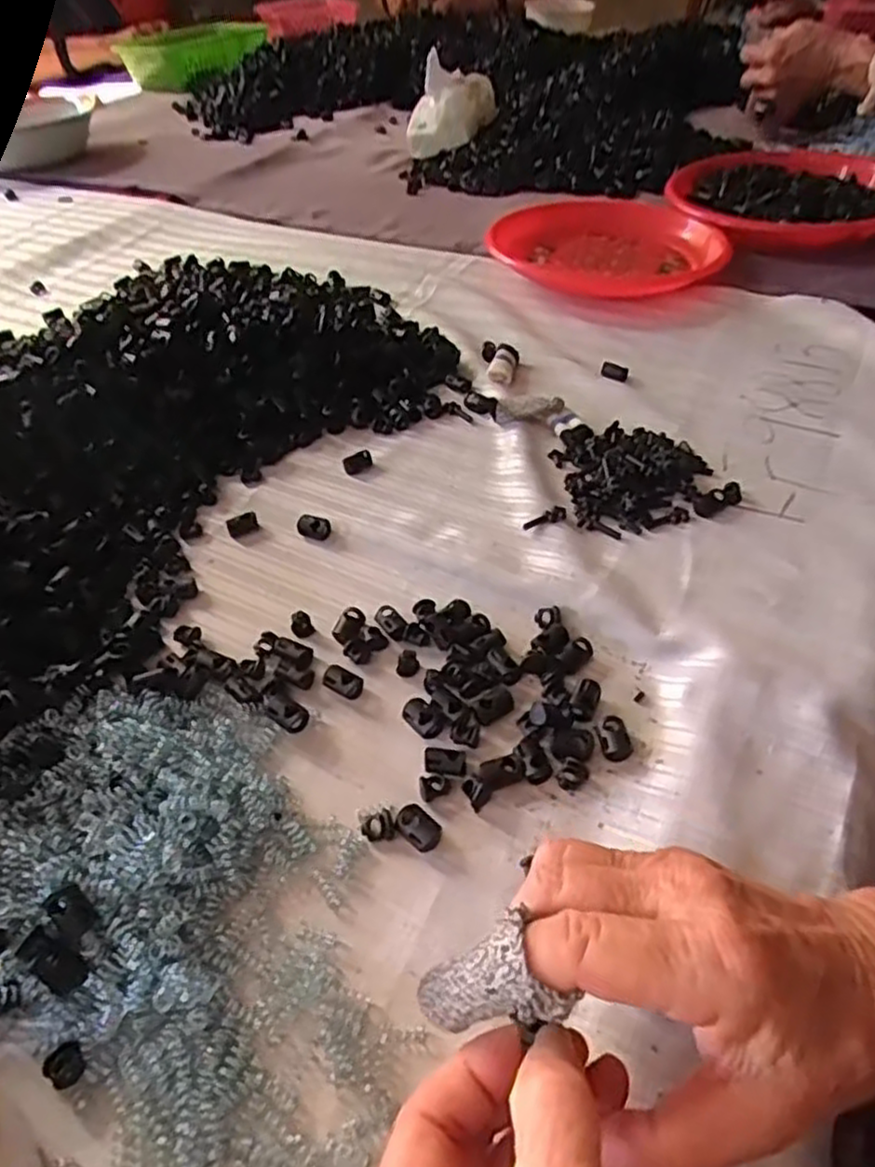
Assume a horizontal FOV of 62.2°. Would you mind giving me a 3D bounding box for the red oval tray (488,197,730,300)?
[{"bbox_3d":[0.150,-0.295,0.645,0.209,0.031,0.143,15,49,19],"label":"red oval tray"}]

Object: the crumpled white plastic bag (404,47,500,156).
[{"bbox_3d":[0.018,-0.604,0.924,0.110,0.091,0.103,2,46,7],"label":"crumpled white plastic bag"}]

